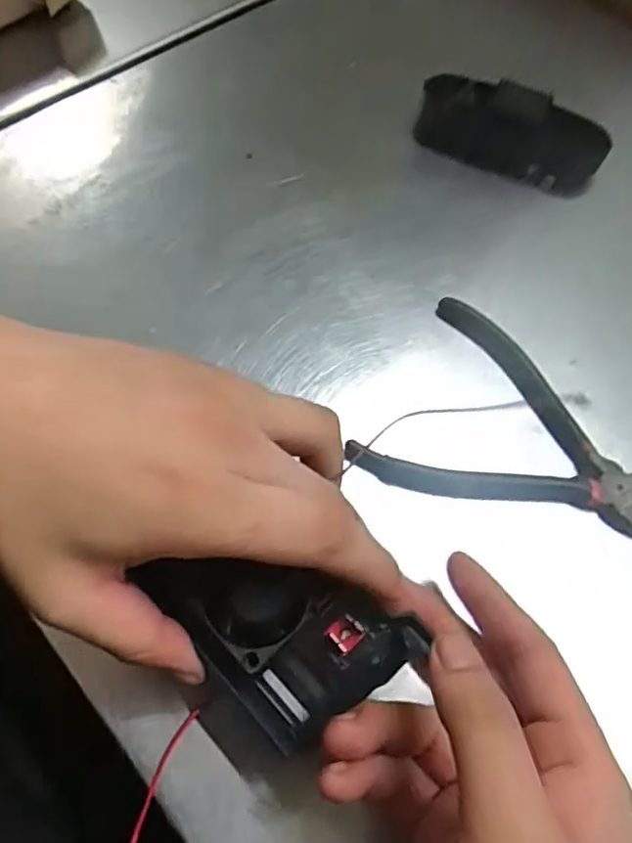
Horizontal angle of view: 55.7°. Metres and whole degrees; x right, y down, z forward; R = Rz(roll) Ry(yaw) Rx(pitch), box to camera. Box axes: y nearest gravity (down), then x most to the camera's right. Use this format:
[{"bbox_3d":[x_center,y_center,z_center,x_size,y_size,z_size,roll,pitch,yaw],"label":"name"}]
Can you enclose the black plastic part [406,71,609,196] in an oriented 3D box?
[{"bbox_3d":[0.120,-0.180,0.372,0.113,0.032,0.045,21,66,6],"label":"black plastic part"}]

